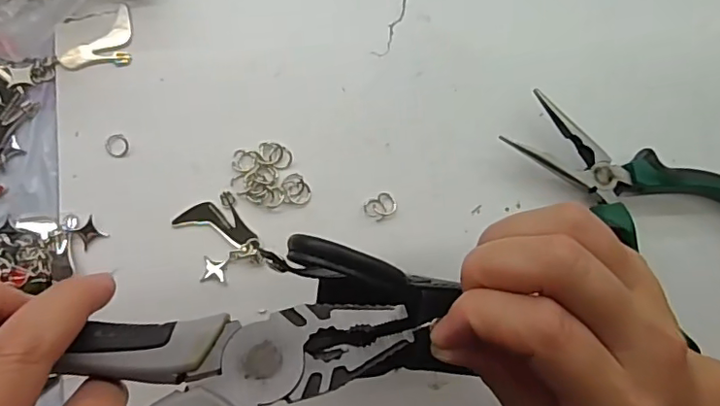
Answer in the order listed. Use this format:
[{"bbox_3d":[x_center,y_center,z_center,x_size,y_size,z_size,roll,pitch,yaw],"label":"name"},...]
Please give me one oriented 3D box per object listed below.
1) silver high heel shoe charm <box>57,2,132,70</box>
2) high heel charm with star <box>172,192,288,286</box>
[{"bbox_3d":[-0.146,-0.091,0.301,0.038,0.004,0.034,-7,83,-4],"label":"silver high heel shoe charm"},{"bbox_3d":[-0.073,0.019,0.290,0.036,0.004,0.044,-28,85,-7],"label":"high heel charm with star"}]

